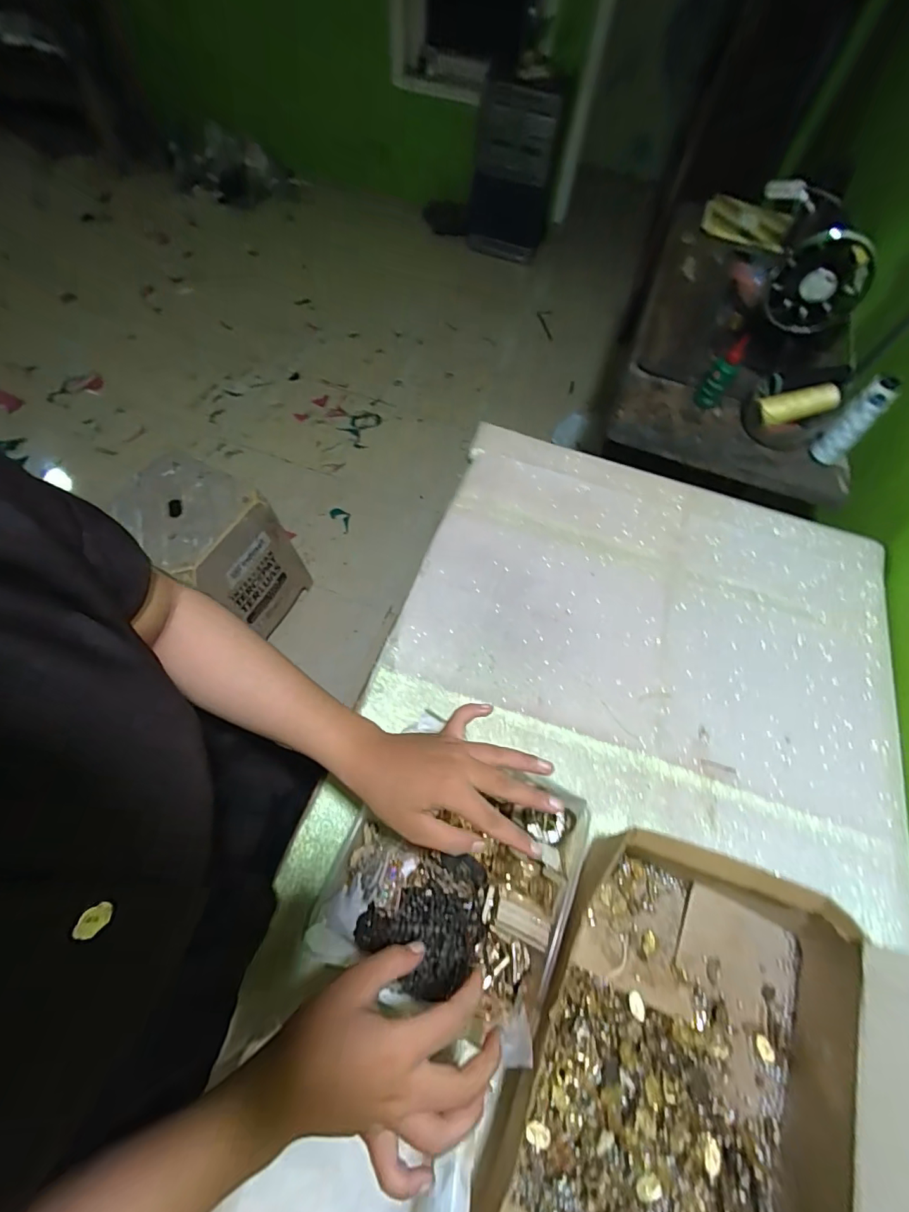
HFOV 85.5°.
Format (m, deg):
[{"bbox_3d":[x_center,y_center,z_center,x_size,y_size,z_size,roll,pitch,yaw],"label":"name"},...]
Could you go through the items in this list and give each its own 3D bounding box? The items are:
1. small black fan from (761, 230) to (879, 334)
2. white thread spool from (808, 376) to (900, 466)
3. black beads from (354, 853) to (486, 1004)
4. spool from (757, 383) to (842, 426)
[{"bbox_3d":[0.543,-0.483,0.735,0.132,0.127,0.033,25,62,8],"label":"small black fan"},{"bbox_3d":[0.619,-0.282,0.766,0.055,0.130,0.049,-35,69,-21],"label":"white thread spool"},{"bbox_3d":[-0.018,0.260,0.416,0.085,0.052,0.103,38,65,16],"label":"black beads"},{"bbox_3d":[0.541,-0.317,0.774,0.110,0.033,0.038,-8,60,15],"label":"spool"}]

